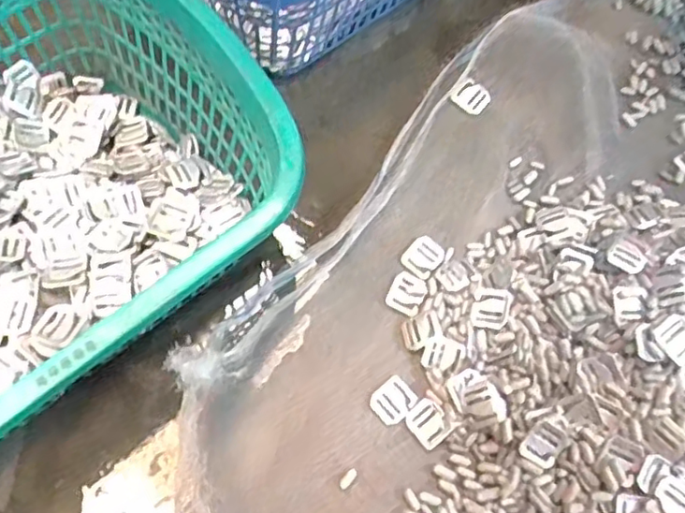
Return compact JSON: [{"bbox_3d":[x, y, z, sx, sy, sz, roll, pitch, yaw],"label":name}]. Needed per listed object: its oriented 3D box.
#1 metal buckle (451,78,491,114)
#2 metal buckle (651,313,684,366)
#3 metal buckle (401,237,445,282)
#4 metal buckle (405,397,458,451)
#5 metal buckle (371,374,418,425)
[{"bbox_3d":[0.132,-0.162,0.632,0.034,0.005,0.033,-43,88,-9],"label":"metal buckle"},{"bbox_3d":[0.269,0.066,0.498,0.036,0.009,0.035,-34,78,-19],"label":"metal buckle"},{"bbox_3d":[0.074,0.001,0.568,0.031,0.005,0.037,44,70,8],"label":"metal buckle"},{"bbox_3d":[0.071,0.136,0.511,0.031,0.004,0.035,-38,67,-6],"label":"metal buckle"},{"bbox_3d":[0.043,0.120,0.519,0.035,0.004,0.031,-39,80,-19],"label":"metal buckle"}]

